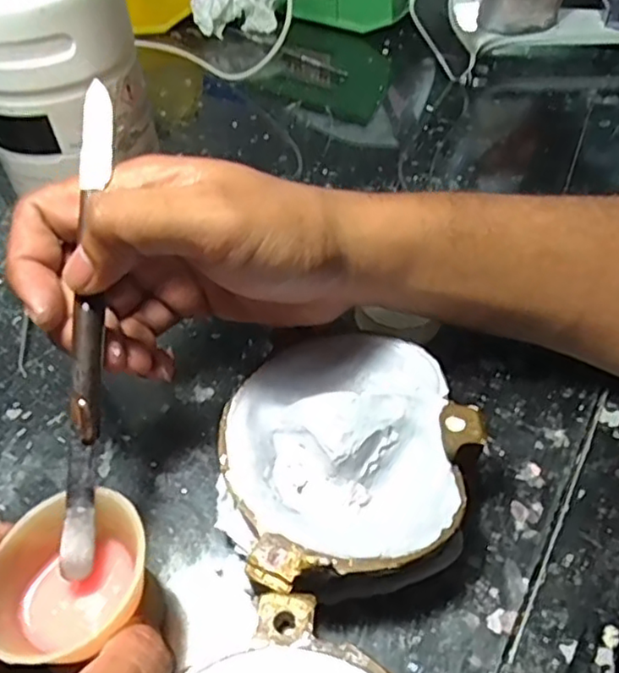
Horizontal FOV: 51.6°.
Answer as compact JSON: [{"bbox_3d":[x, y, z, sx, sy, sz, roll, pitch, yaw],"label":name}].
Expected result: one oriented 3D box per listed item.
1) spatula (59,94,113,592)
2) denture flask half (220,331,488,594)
[{"bbox_3d":[-0.078,-0.007,0.225,0.011,0.008,0.173,-1,81,2],"label":"spatula"},{"bbox_3d":[0.015,0.047,0.256,0.093,0.036,0.100,-1,48,2],"label":"denture flask half"}]

